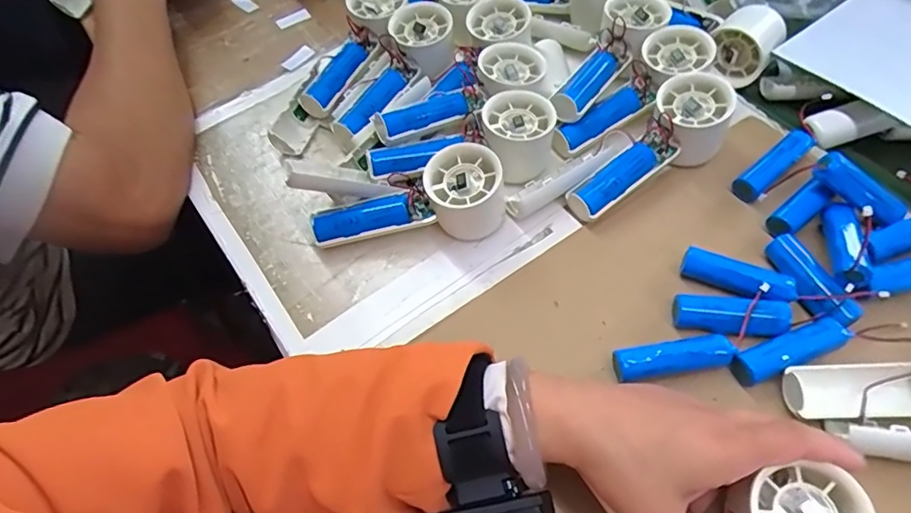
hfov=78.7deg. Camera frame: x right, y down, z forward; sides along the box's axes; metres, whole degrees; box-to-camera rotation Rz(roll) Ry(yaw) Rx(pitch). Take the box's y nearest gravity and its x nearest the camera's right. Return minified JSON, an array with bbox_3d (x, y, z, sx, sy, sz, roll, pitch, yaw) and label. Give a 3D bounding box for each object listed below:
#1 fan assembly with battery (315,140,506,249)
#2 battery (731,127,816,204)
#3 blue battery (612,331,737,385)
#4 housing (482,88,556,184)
[{"bbox_3d":[-0.036,-0.043,0.424,0.147,0.050,0.056,-5,58,0],"label":"fan assembly with battery"},{"bbox_3d":[0.256,-0.074,0.445,0.078,0.019,0.021,-35,63,-18],"label":"battery"},{"bbox_3d":[0.141,0.067,0.365,0.076,0.025,0.021,-10,59,-4],"label":"blue battery"},{"bbox_3d":[0.051,-0.097,0.451,0.055,0.044,0.061,0,58,3],"label":"housing"}]

